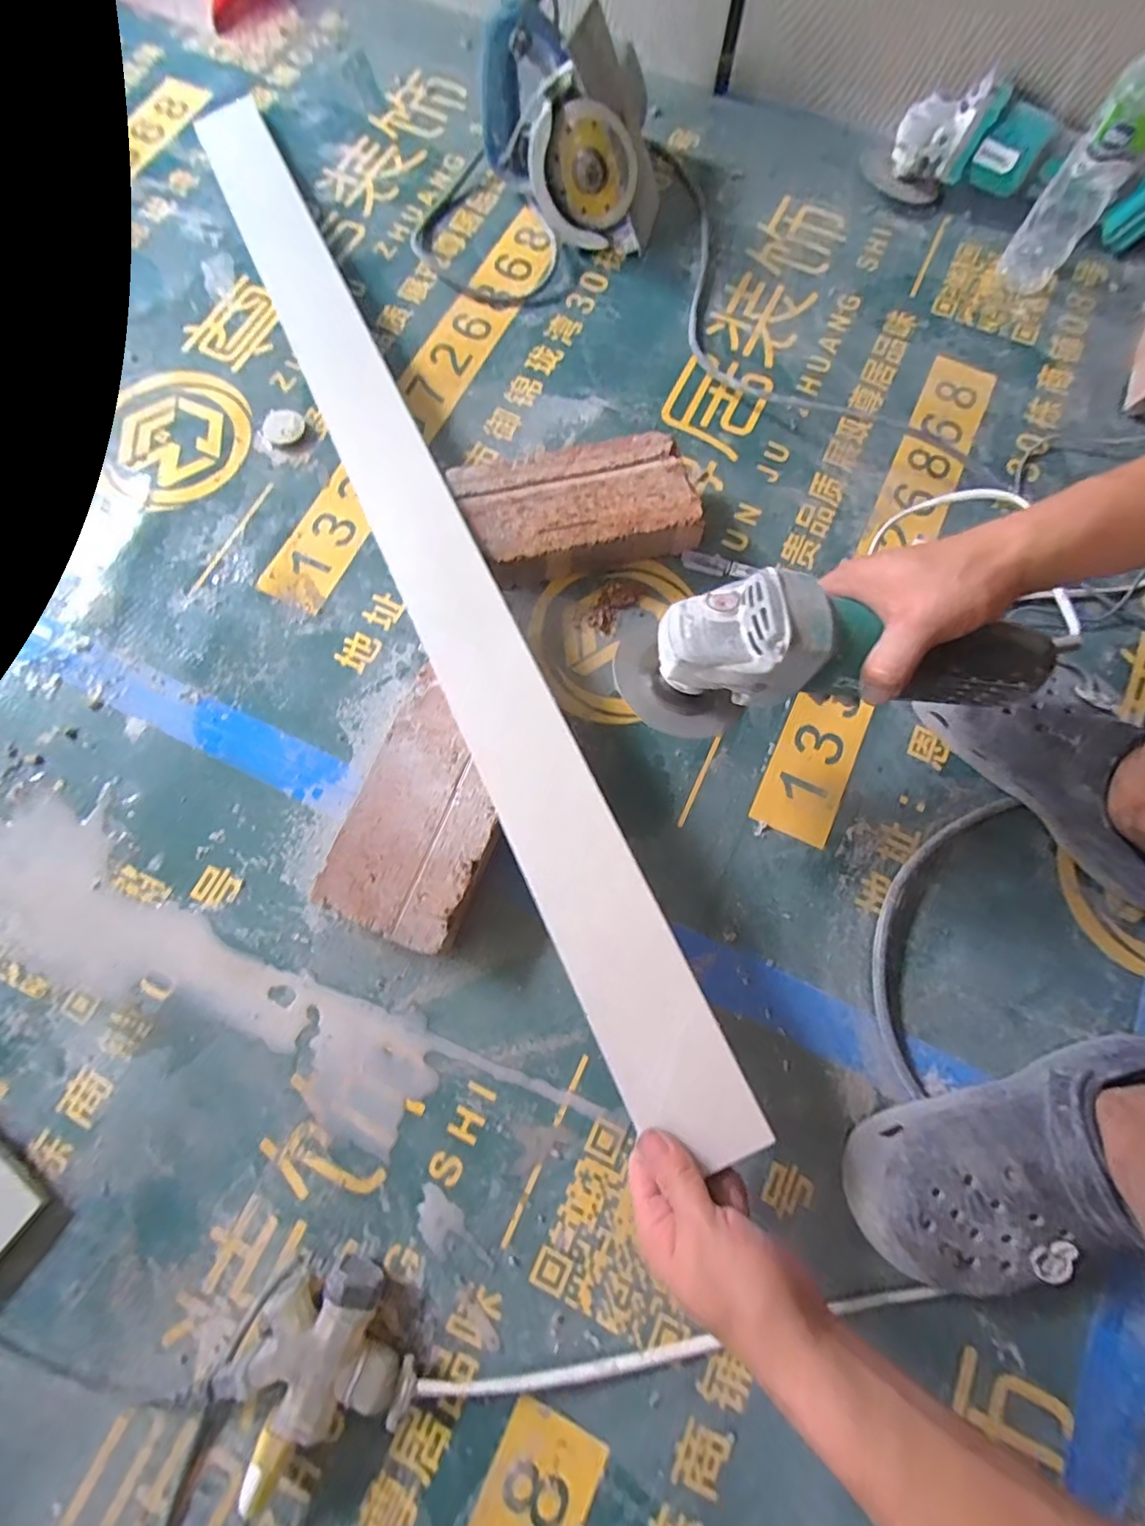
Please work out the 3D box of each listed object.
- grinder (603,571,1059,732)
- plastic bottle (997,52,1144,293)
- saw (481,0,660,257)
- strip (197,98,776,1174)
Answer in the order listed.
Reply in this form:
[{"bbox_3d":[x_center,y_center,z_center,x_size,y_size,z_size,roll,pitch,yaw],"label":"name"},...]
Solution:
[{"bbox_3d":[0.172,-0.067,0.371,0.277,0.092,0.085,1,76,0],"label":"grinder"},{"bbox_3d":[0.508,-0.577,0.549,0.060,0.197,0.058,37,78,8],"label":"plastic bottle"},{"bbox_3d":[0.001,-0.675,0.600,0.192,0.143,0.160,7,76,1],"label":"saw"},{"bbox_3d":[-0.144,-0.242,0.502,0.072,0.014,1.106,-24,74,-7],"label":"strip"}]

